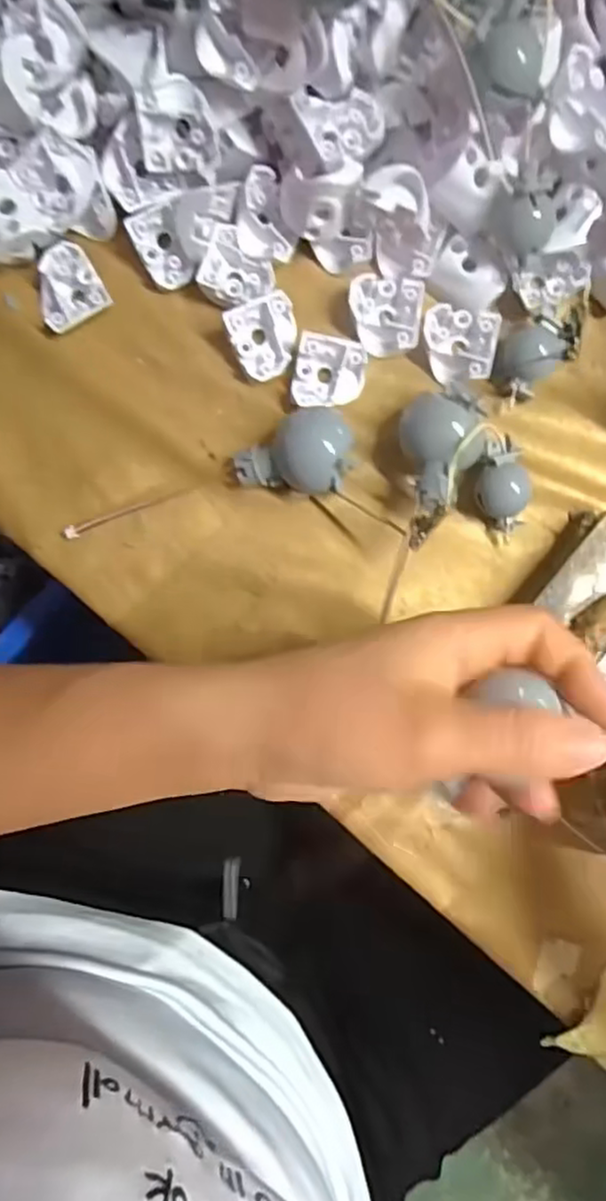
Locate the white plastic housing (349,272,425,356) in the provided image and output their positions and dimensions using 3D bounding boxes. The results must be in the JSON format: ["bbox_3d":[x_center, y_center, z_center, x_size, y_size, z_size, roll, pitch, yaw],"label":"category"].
[{"bbox_3d":[0.037,-0.129,0.310,0.032,0.013,0.032,5,86,0],"label":"white plastic housing"}]

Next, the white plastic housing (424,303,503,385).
[{"bbox_3d":[0.070,-0.116,0.308,0.031,0.014,0.031,9,86,1],"label":"white plastic housing"}]

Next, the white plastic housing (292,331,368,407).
[{"bbox_3d":[0.012,-0.102,0.306,0.032,0.010,0.033,6,86,1],"label":"white plastic housing"}]

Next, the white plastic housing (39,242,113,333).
[{"bbox_3d":[-0.108,-0.143,0.314,0.031,0.015,0.031,-33,87,-2],"label":"white plastic housing"}]

